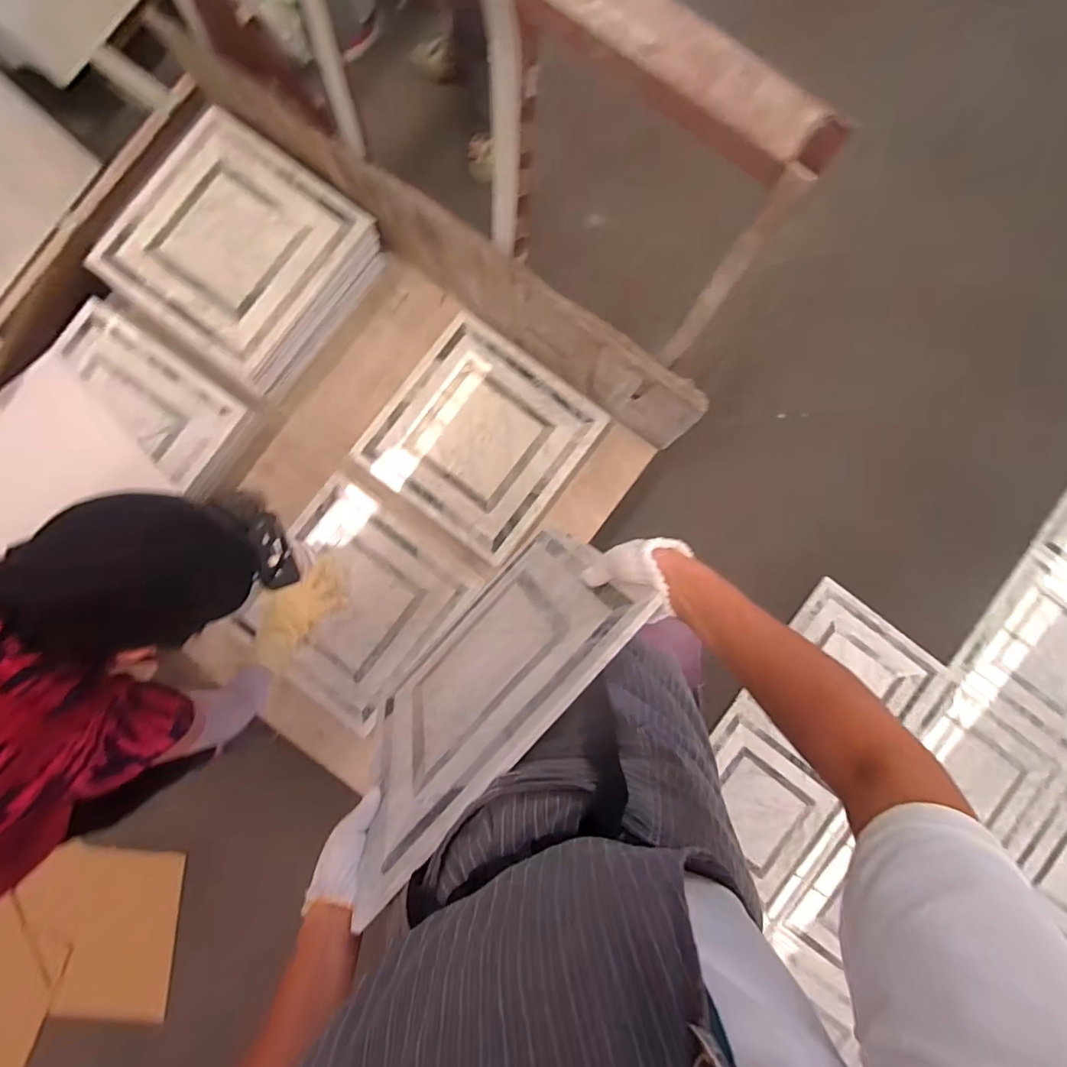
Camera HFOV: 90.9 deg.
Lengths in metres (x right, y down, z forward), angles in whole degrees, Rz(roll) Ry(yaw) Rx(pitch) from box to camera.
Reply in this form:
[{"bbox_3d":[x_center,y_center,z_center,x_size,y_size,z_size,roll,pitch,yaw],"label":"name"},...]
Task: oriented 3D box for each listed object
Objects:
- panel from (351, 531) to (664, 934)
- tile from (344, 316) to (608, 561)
[{"bbox_3d":[-0.064,0.165,0.636,0.013,0.361,0.375,43,88,-17],"label":"panel"},{"bbox_3d":[-0.115,-0.208,1.150,0.411,0.030,0.409,36,88,4],"label":"tile"}]

